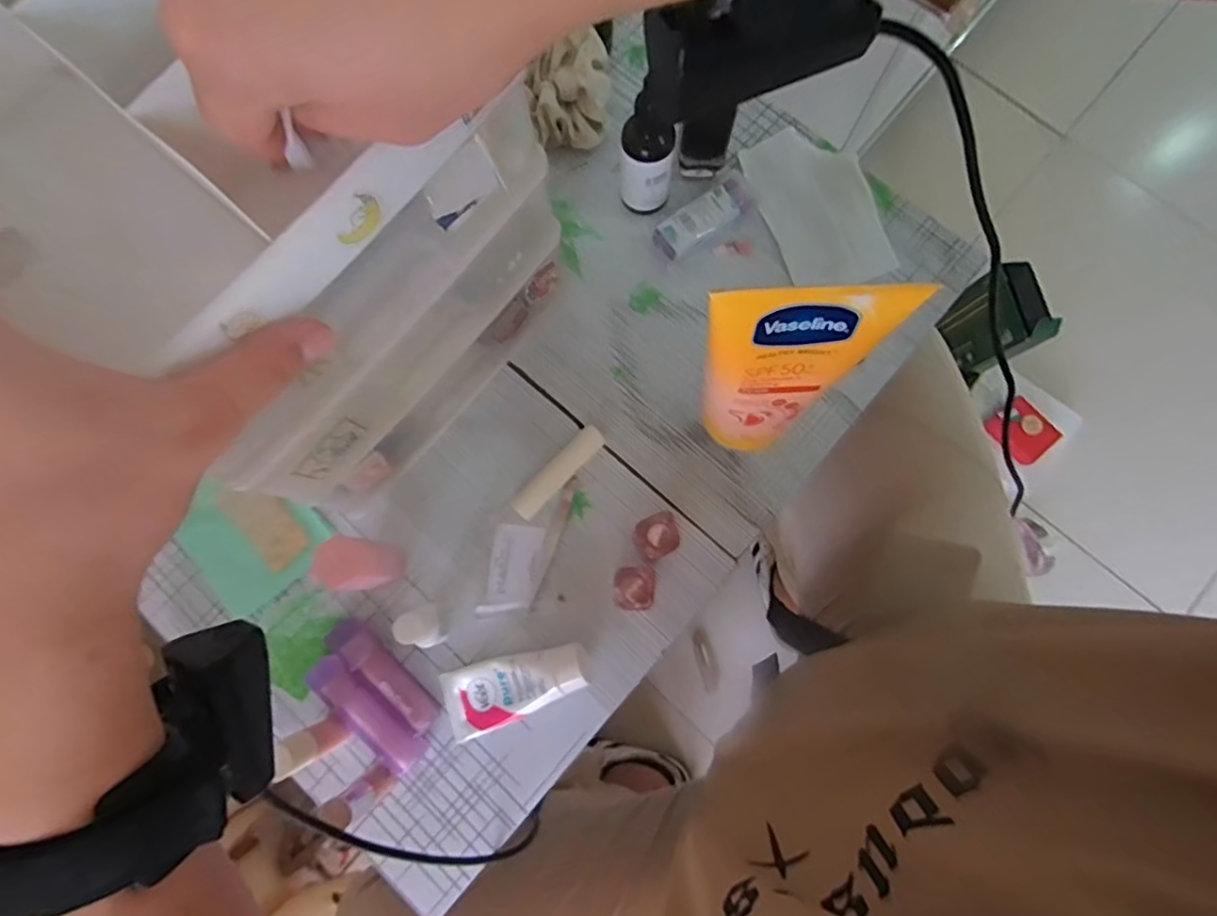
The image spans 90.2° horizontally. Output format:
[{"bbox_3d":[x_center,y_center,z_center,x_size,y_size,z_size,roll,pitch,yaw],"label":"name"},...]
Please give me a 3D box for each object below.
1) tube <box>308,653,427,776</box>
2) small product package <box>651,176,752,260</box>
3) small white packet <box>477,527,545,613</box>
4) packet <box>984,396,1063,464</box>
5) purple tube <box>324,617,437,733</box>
[{"bbox_3d":[-0.156,0.165,0.396,0.090,0.020,0.024,43,82,8],"label":"tube"},{"bbox_3d":[0.070,-0.174,0.450,0.079,0.028,0.027,-35,80,-6],"label":"small product package"},{"bbox_3d":[-0.066,0.077,0.417,0.033,0.004,0.062,11,79,3],"label":"small white packet"},{"bbox_3d":[0.657,-0.043,0.957,0.078,0.032,0.090,-40,81,-6],"label":"packet"},{"bbox_3d":[-0.146,0.141,0.397,0.088,0.021,0.023,44,83,9],"label":"purple tube"}]

